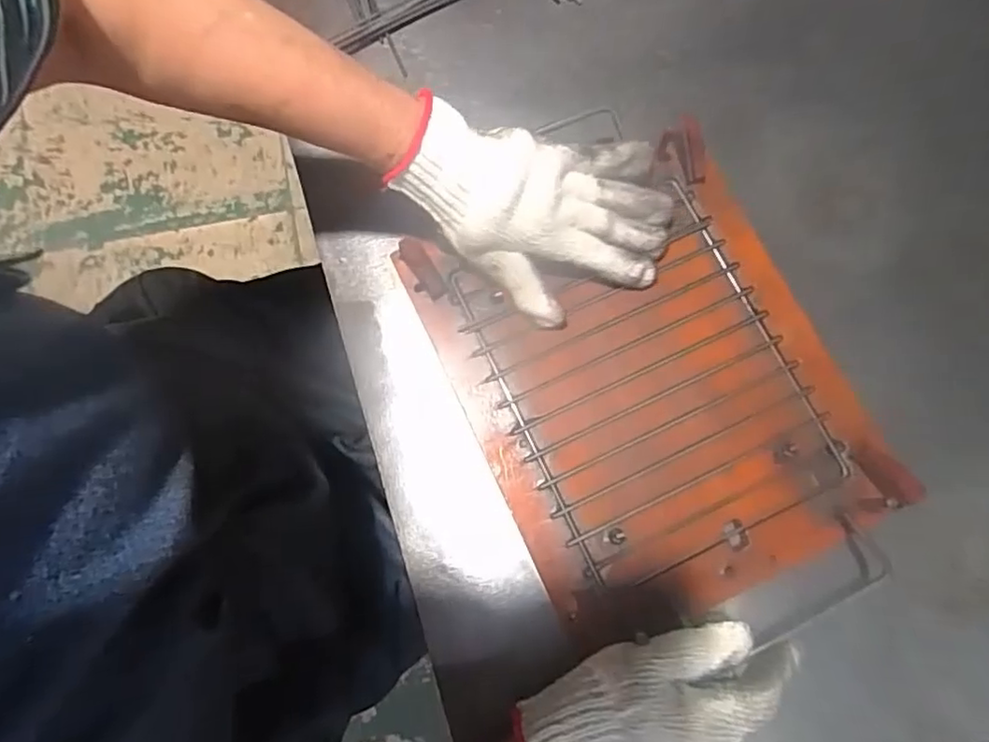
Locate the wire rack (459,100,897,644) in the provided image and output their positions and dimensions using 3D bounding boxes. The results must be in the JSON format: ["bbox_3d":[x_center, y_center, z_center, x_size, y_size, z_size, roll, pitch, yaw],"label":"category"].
[{"bbox_3d":[0.116,0.031,0.420,0.193,0.007,0.309,-25,79,-6],"label":"wire rack"}]

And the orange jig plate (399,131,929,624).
[{"bbox_3d":[0.104,0.006,0.431,0.244,0.022,0.293,-25,79,-6],"label":"orange jig plate"}]

